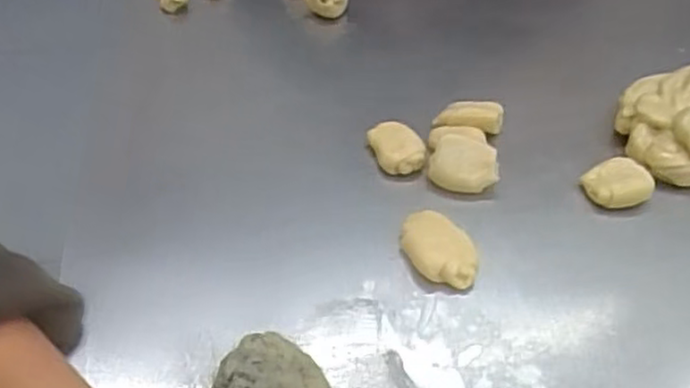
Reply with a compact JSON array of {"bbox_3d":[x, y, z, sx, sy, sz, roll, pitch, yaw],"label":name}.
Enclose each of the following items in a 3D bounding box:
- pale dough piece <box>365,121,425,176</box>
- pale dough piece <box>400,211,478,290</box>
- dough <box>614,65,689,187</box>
[{"bbox_3d":[0.036,-0.034,0.503,0.034,0.015,0.044,-9,46,-12],"label":"pale dough piece"},{"bbox_3d":[0.058,0.035,0.435,0.039,0.013,0.054,-30,53,-29],"label":"pale dough piece"},{"bbox_3d":[0.252,-0.054,0.517,0.097,0.043,0.101,25,48,20],"label":"dough"}]

